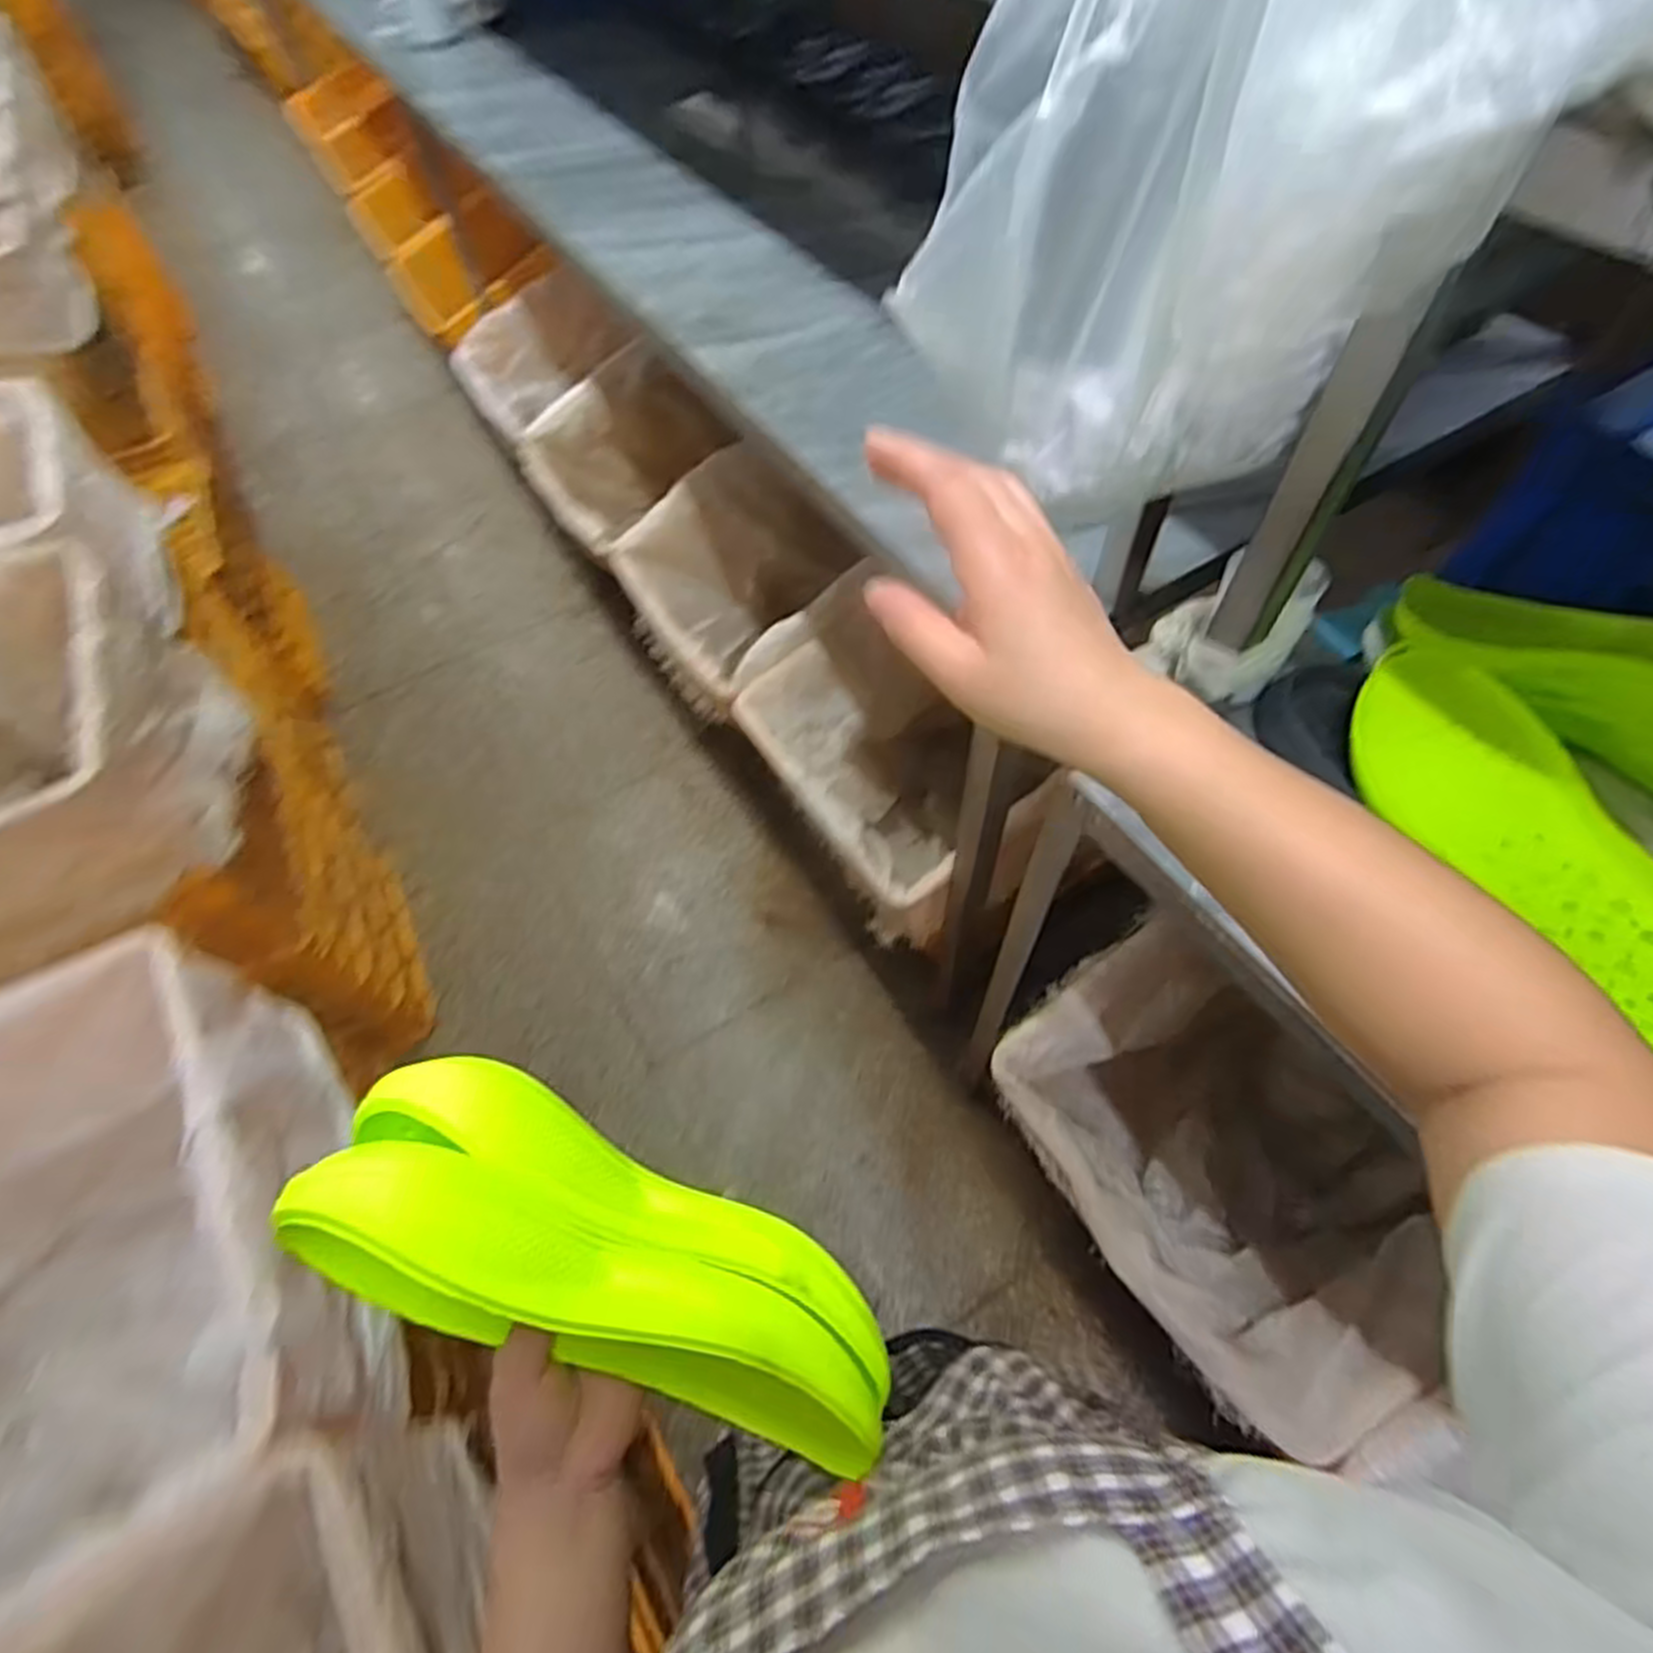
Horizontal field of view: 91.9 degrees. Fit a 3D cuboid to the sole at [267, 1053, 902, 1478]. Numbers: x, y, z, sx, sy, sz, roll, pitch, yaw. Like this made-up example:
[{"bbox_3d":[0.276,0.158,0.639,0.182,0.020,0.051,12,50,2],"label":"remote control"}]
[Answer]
[{"bbox_3d":[-0.090,0.192,0.358,0.269,0.062,0.091,28,62,-4],"label":"sole"}]

